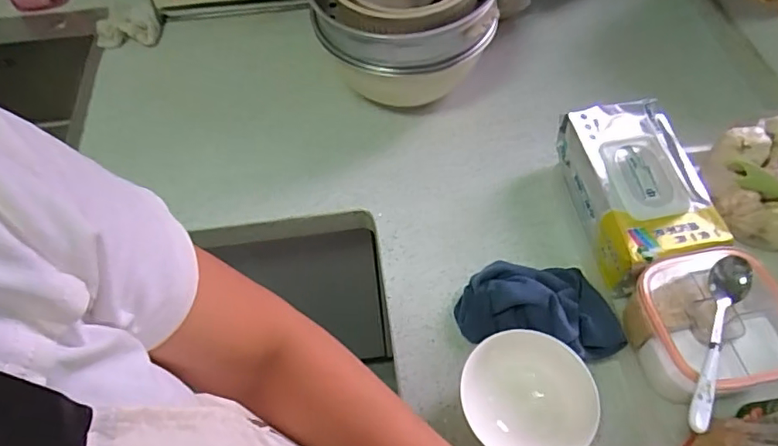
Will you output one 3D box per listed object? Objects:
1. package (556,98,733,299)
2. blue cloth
[{"bbox_3d":[0.294,-0.035,0.648,0.120,0.110,0.222,-7,57,-3],"label":"package"},{"bbox_3d":[0.164,0.095,0.590,0.172,0.074,0.107,-4,56,-1],"label":"blue cloth"}]

